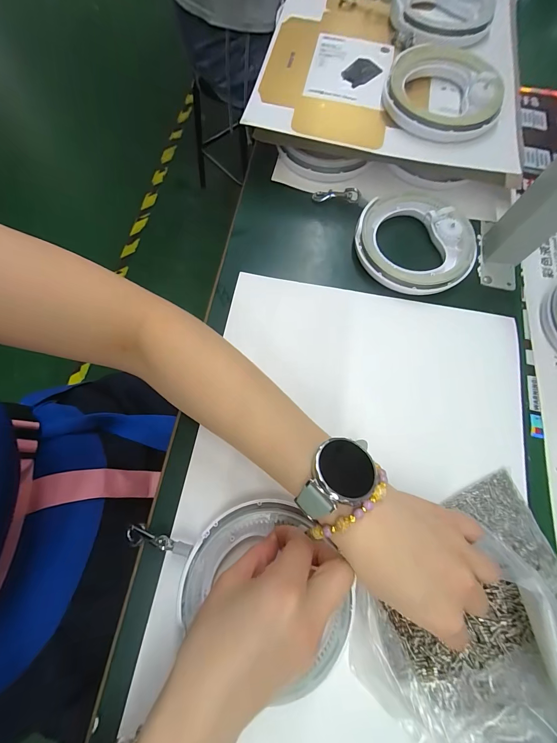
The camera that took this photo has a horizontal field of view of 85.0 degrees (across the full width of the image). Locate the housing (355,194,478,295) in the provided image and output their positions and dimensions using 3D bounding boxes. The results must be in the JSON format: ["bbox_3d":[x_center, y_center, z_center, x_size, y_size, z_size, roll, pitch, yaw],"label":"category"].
[{"bbox_3d":[0.151,-0.145,0.342,0.125,0.029,0.120,9,69,-2],"label":"housing"}]

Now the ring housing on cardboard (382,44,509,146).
[{"bbox_3d":[0.184,-0.309,0.340,0.122,0.025,0.119,2,70,-4],"label":"ring housing on cardboard"}]

